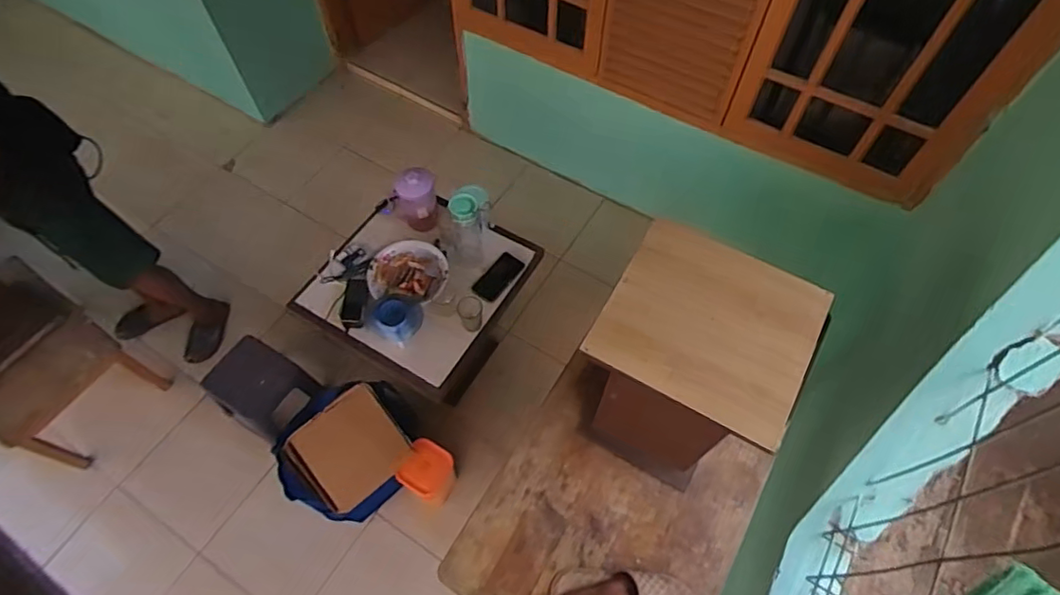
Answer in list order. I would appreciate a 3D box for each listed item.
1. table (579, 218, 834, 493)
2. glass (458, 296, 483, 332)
[{"bbox_3d":[0.292,0.144,1.099,0.309,0.437,0.292,28,64,15],"label":"table"},{"bbox_3d":[-0.163,0.052,1.555,0.073,0.099,0.065,-9,60,-5],"label":"glass"}]

